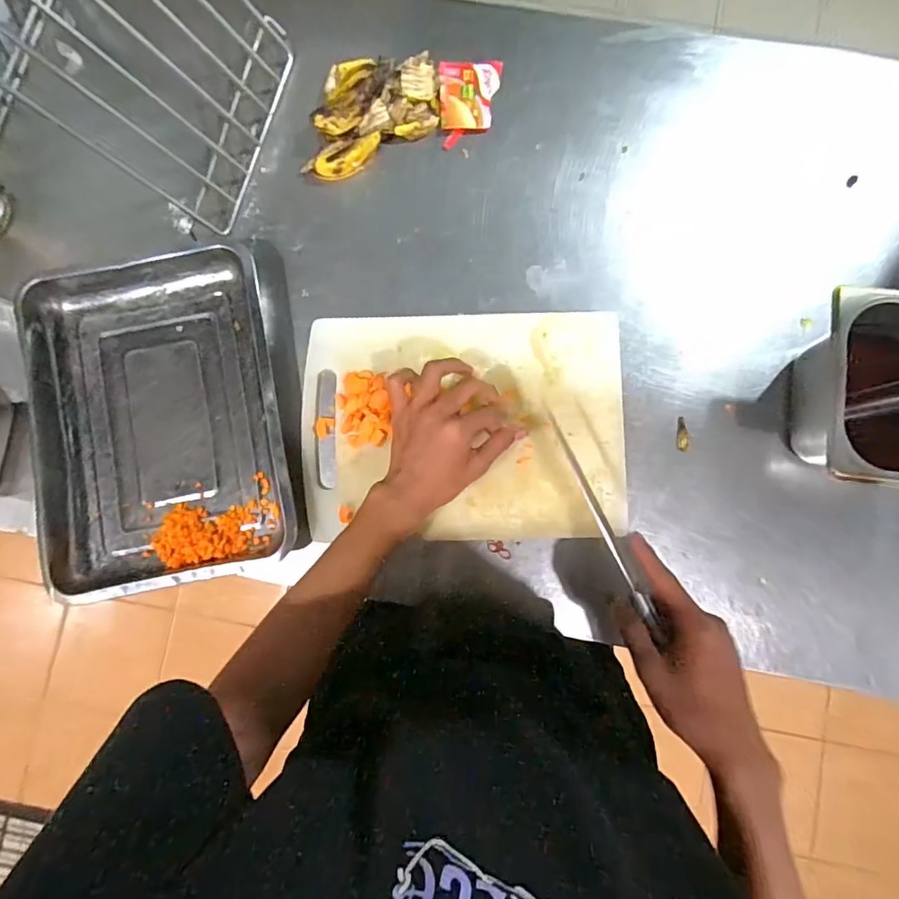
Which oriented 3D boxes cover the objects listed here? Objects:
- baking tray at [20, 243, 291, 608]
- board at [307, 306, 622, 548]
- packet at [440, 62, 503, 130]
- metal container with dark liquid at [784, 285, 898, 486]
[{"bbox_3d":[-0.304,-0.037,0.525,0.262,0.041,0.351,-11,84,-1],"label":"baking tray"},{"bbox_3d":[0.015,-0.026,0.524,0.336,0.023,0.239,-1,84,0],"label":"board"},{"bbox_3d":[0.024,-0.407,0.567,0.069,0.017,0.077,-1,84,0],"label":"packet"},{"bbox_3d":[0.419,-0.047,0.483,0.154,0.118,0.168,6,84,1],"label":"metal container with dark liquid"}]

